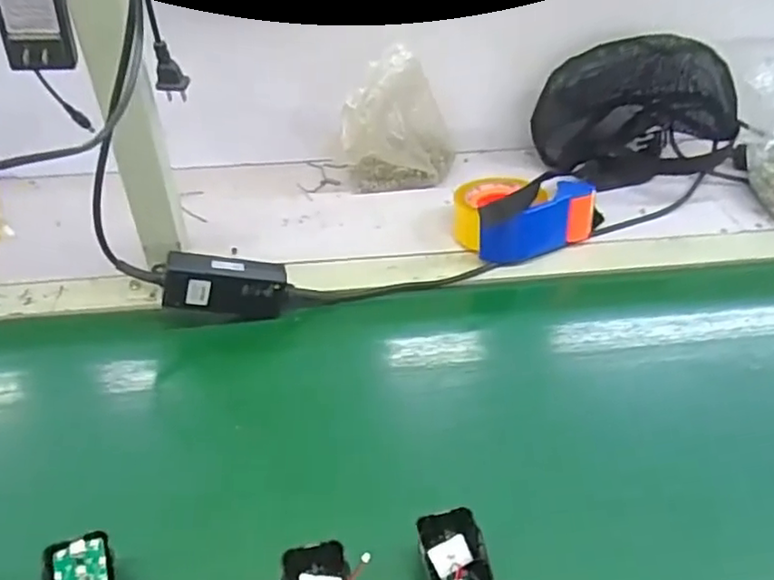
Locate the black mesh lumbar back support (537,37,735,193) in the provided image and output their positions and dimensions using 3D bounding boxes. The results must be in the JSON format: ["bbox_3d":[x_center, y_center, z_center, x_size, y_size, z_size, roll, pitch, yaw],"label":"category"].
[{"bbox_3d":[0.318,-0.240,0.840,0.228,0.175,0.110,5,41,5],"label":"black mesh lumbar back support"}]

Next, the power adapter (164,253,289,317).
[{"bbox_3d":[-0.158,-0.005,0.628,0.112,0.048,0.030,6,38,-19],"label":"power adapter"}]

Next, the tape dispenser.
[{"bbox_3d":[0.156,-0.094,0.742,0.159,0.074,0.108,-15,43,-17],"label":"tape dispenser"}]

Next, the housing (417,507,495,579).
[{"bbox_3d":[0.049,0.192,0.444,0.044,0.039,0.064,-11,42,-13],"label":"housing"}]

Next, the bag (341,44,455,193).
[{"bbox_3d":[0.018,-0.203,0.799,0.145,0.164,0.069,-2,40,-3],"label":"bag"}]

